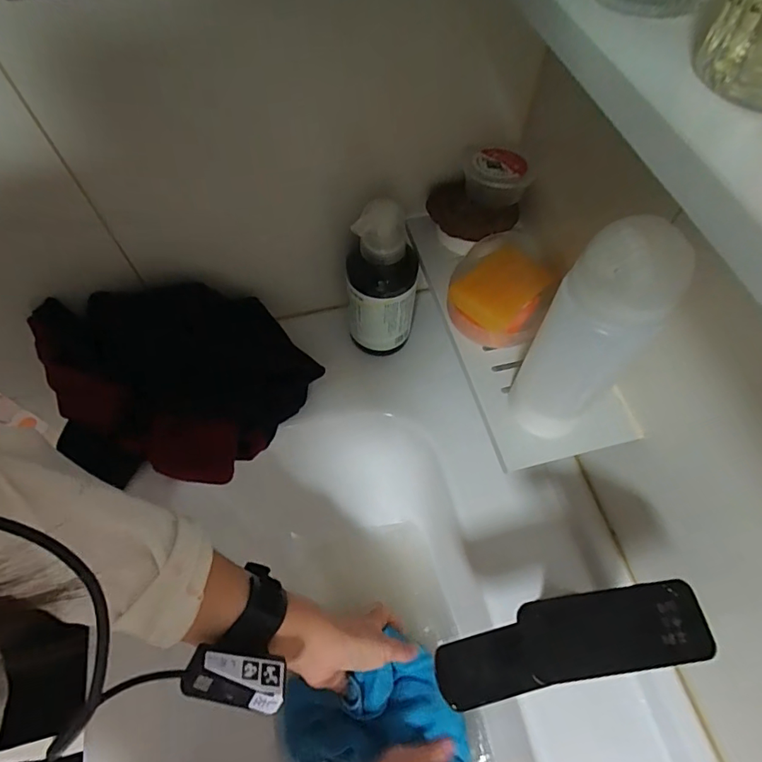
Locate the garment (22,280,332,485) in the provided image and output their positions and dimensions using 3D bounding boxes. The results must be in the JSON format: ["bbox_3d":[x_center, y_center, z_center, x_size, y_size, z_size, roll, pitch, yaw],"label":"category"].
[{"bbox_3d":[-0.202,0.005,0.485,0.265,0.110,0.174,-6,61,-3],"label":"garment"}]

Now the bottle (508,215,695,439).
[{"bbox_3d":[0.125,-0.023,0.298,0.043,0.172,0.055,-13,62,-7],"label":"bottle"}]

